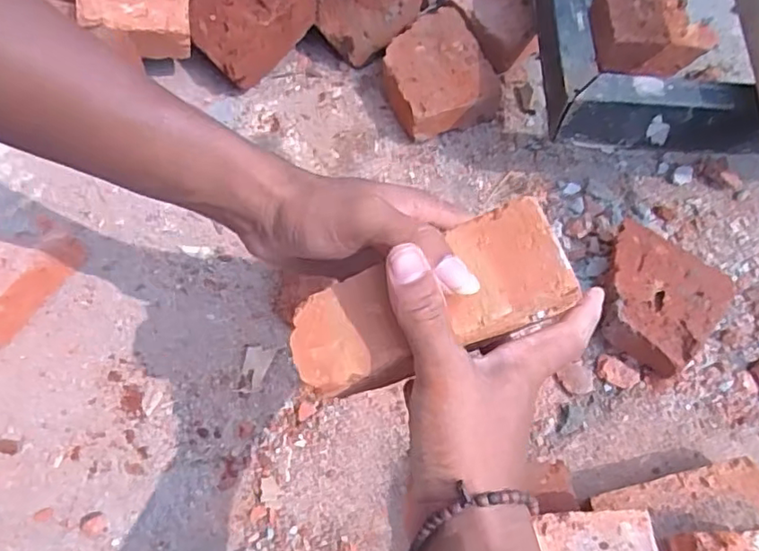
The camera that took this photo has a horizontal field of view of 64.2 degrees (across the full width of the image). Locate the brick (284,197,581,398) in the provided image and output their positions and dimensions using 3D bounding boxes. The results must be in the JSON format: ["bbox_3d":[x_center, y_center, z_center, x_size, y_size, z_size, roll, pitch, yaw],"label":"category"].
[{"bbox_3d":[0.026,0.019,0.307,0.136,0.060,0.059,-20,65,10],"label":"brick"}]

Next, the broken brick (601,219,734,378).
[{"bbox_3d":[0.246,0.021,0.552,0.112,0.060,0.109,39,69,14],"label":"broken brick"}]

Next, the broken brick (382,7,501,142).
[{"bbox_3d":[0.058,-0.214,0.657,0.120,0.058,0.123,-21,68,-12],"label":"broken brick"}]

